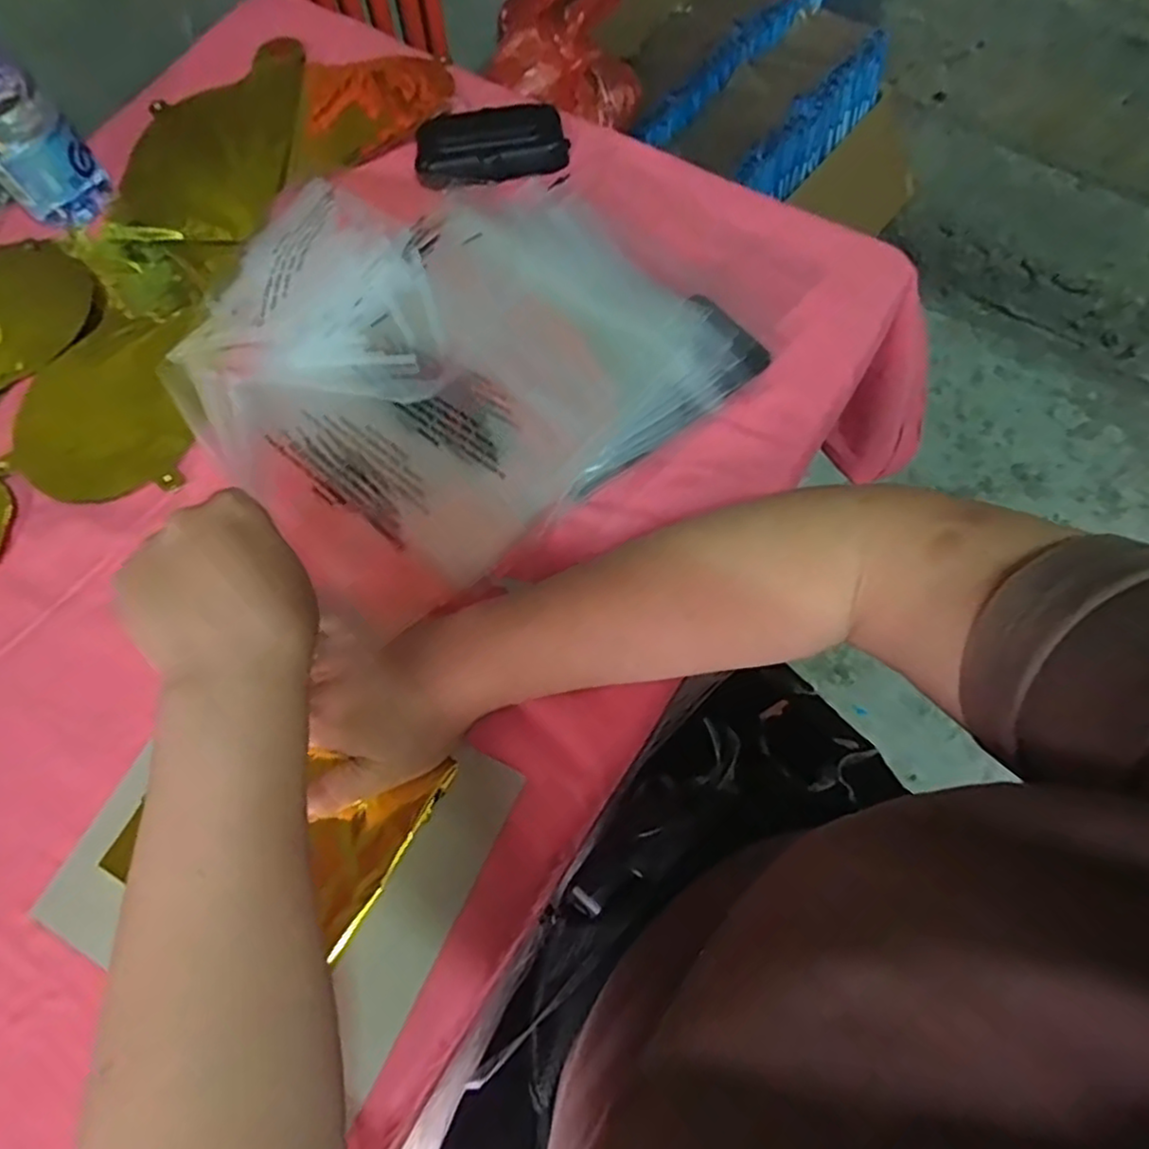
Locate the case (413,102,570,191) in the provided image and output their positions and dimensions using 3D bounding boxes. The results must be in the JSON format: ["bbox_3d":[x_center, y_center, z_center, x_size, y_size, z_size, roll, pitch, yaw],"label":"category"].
[{"bbox_3d":[-0.060,-0.308,0.487,0.109,0.021,0.057,-7,68,0],"label":"case"}]

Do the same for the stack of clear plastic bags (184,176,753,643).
[{"bbox_3d":[-0.087,-0.151,0.423,0.286,0.033,0.293,-38,71,-11],"label":"stack of clear plastic bags"}]

